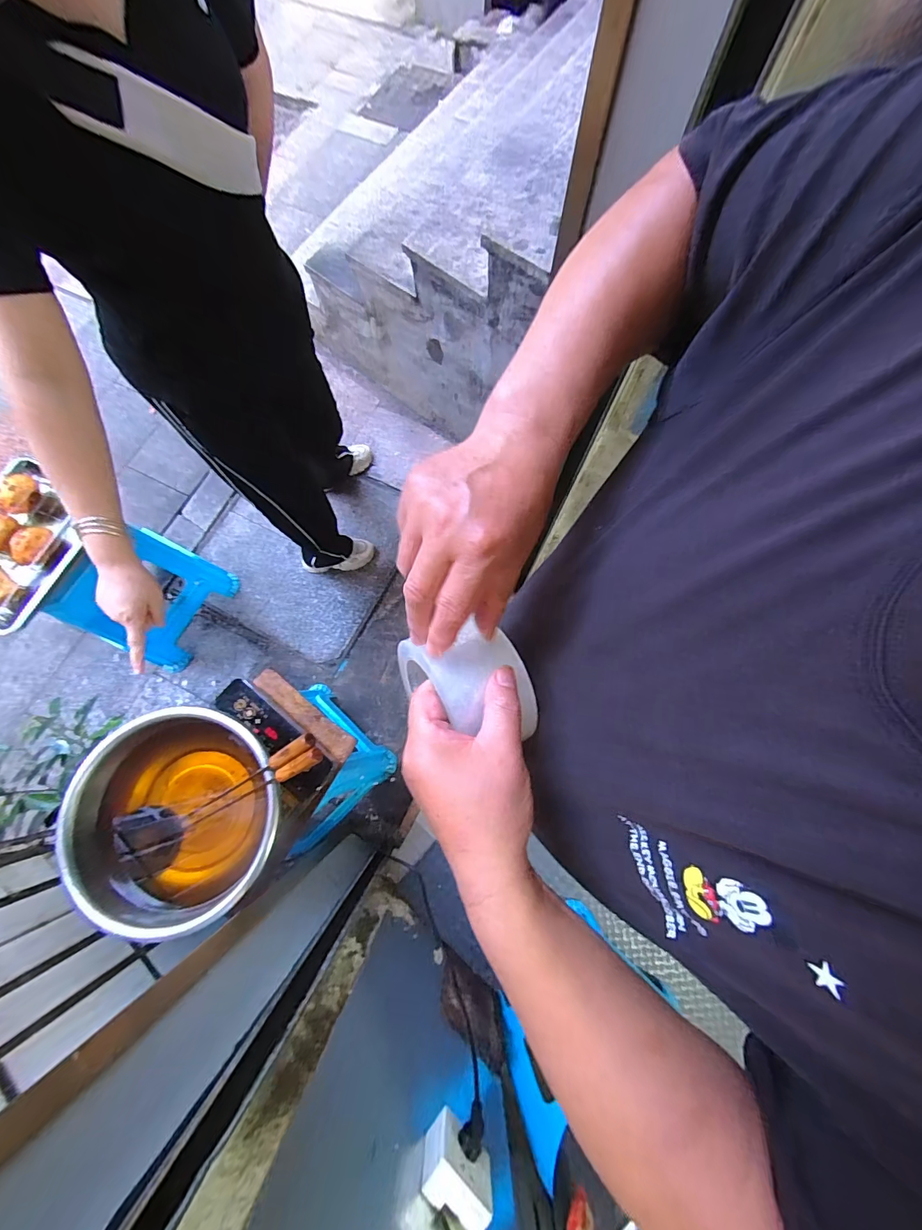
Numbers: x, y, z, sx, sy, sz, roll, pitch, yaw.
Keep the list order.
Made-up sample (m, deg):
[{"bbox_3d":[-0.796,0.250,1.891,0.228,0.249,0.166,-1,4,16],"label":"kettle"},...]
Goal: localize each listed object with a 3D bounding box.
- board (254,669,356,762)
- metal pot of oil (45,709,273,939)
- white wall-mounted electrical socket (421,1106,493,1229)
[{"bbox_3d":[-0.347,0.217,0.940,0.266,0.015,0.058,36,59,8],"label":"board"},{"bbox_3d":[-0.483,0.348,0.757,0.320,0.142,0.340,0,75,0],"label":"metal pot of oil"},{"bbox_3d":[-0.004,0.747,0.581,0.092,0.091,0.041,36,78,8],"label":"white wall-mounted electrical socket"}]

